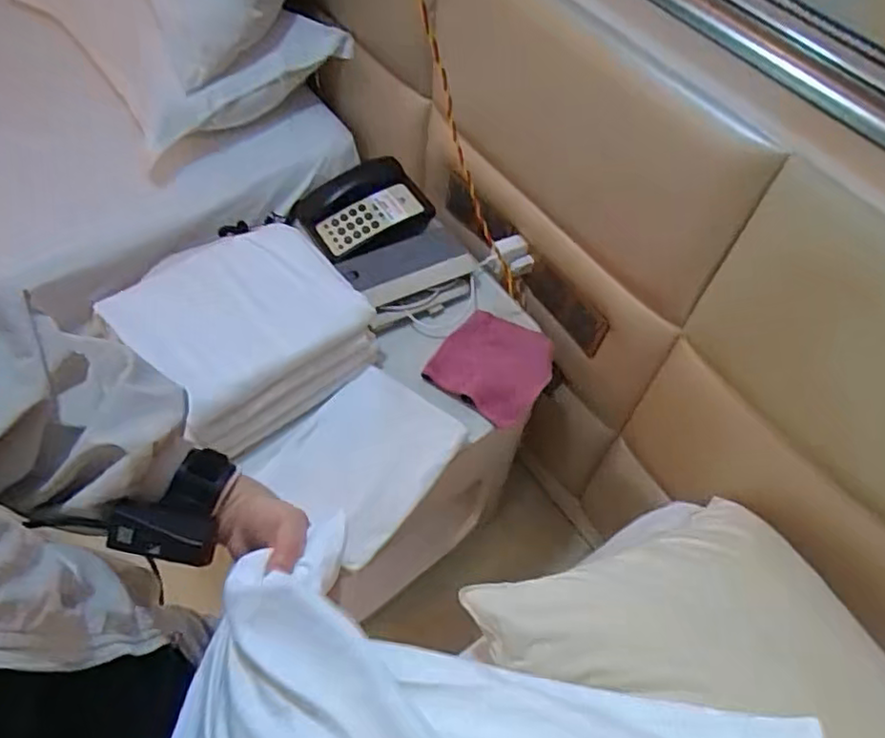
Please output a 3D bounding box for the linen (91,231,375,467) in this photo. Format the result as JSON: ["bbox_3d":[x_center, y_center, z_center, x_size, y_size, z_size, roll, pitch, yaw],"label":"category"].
[{"bbox_3d":[-0.288,-0.059,0.942,0.292,0.122,0.283,-34,65,-25],"label":"linen"}]

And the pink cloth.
[{"bbox_3d":[0.083,-0.013,1.000,0.171,0.033,0.170,35,60,18],"label":"pink cloth"}]

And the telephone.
[{"bbox_3d":[-0.140,-0.281,1.150,0.207,0.061,0.196,-28,62,-22],"label":"telephone"}]

